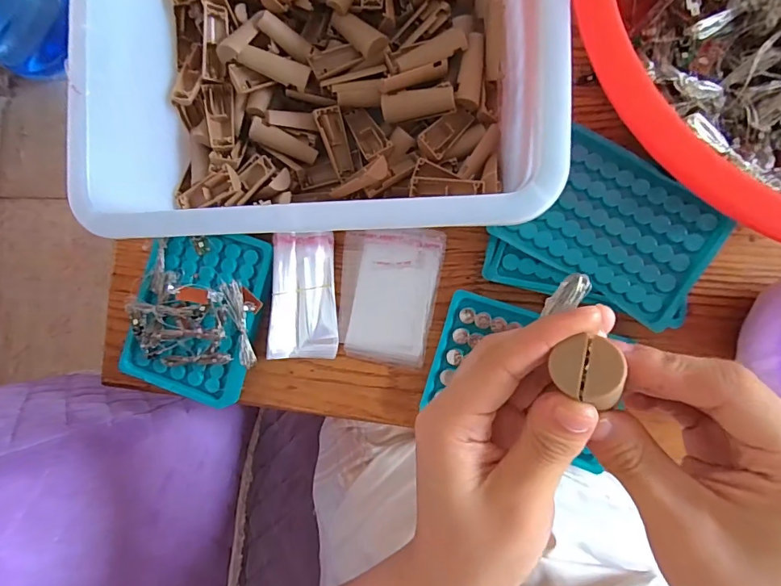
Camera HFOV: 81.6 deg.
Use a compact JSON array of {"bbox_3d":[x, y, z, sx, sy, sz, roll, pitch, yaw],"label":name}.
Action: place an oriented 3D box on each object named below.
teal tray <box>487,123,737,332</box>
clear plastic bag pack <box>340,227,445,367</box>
[{"bbox_3d":[0.151,-0.045,0.303,0.119,0.010,0.093,34,94,8],"label":"teal tray"},{"bbox_3d":[-0.002,0.002,0.353,0.076,0.006,0.101,6,90,9],"label":"clear plastic bag pack"}]

